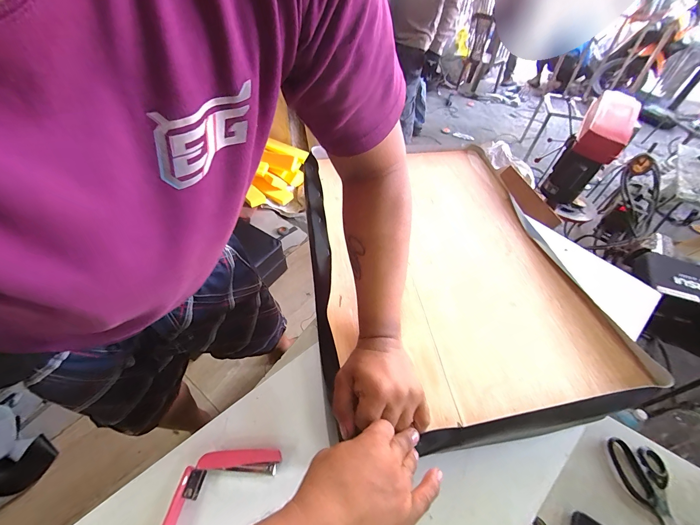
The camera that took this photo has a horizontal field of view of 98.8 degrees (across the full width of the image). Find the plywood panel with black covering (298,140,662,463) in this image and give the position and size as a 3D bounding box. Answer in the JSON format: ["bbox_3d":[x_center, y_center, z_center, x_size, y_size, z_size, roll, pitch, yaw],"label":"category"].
[{"bbox_3d":[0.155,-0.018,0.564,0.453,0.030,0.612,-6,52,-7],"label":"plywood panel with black covering"}]

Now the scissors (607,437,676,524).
[{"bbox_3d":[0.447,0.359,0.427,0.072,0.015,0.185,2,51,0],"label":"scissors"}]

